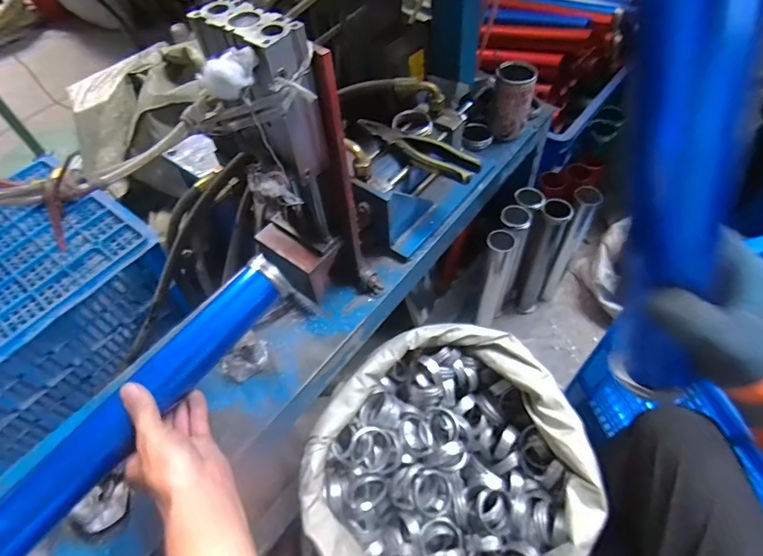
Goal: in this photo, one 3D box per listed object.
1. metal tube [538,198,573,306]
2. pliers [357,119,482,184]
[{"bbox_3d":[0.358,-0.033,0.969,0.061,0.352,0.055,21,60,18],"label":"metal tube"},{"bbox_3d":[0.047,-0.183,0.608,0.188,0.026,0.046,26,61,21],"label":"pliers"}]

